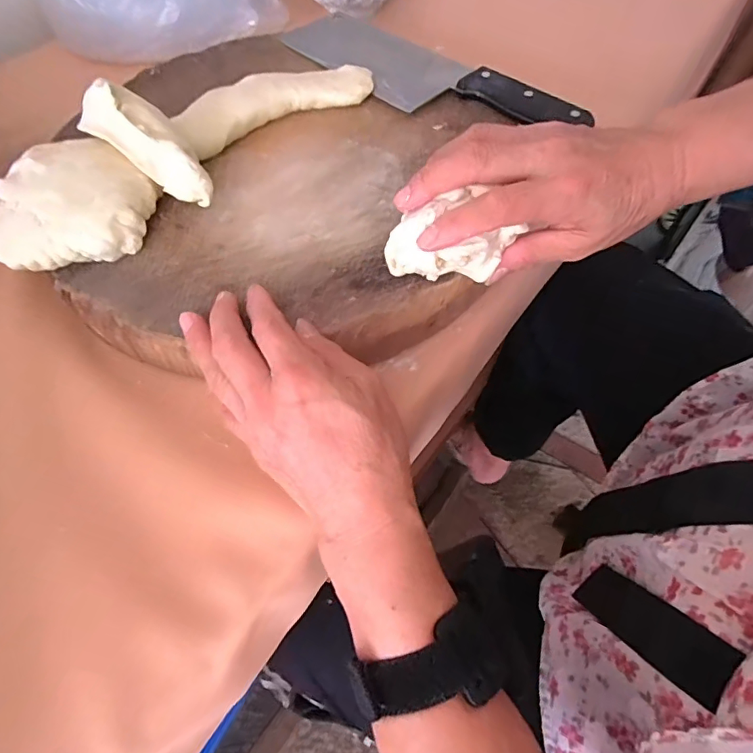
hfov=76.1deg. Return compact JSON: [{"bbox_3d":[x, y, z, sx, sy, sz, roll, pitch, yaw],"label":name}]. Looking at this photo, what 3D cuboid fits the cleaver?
[{"bbox_3d":[0.032,-0.249,0.396,0.273,0.017,0.074,37,66,23],"label":"cleaver"}]

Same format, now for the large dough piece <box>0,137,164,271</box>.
[{"bbox_3d":[-0.192,-0.113,0.307,0.095,0.031,0.086,-13,58,-6],"label":"large dough piece"}]

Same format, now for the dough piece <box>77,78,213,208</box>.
[{"bbox_3d":[-0.141,-0.151,0.313,0.102,0.027,0.045,43,67,2],"label":"dough piece"}]

